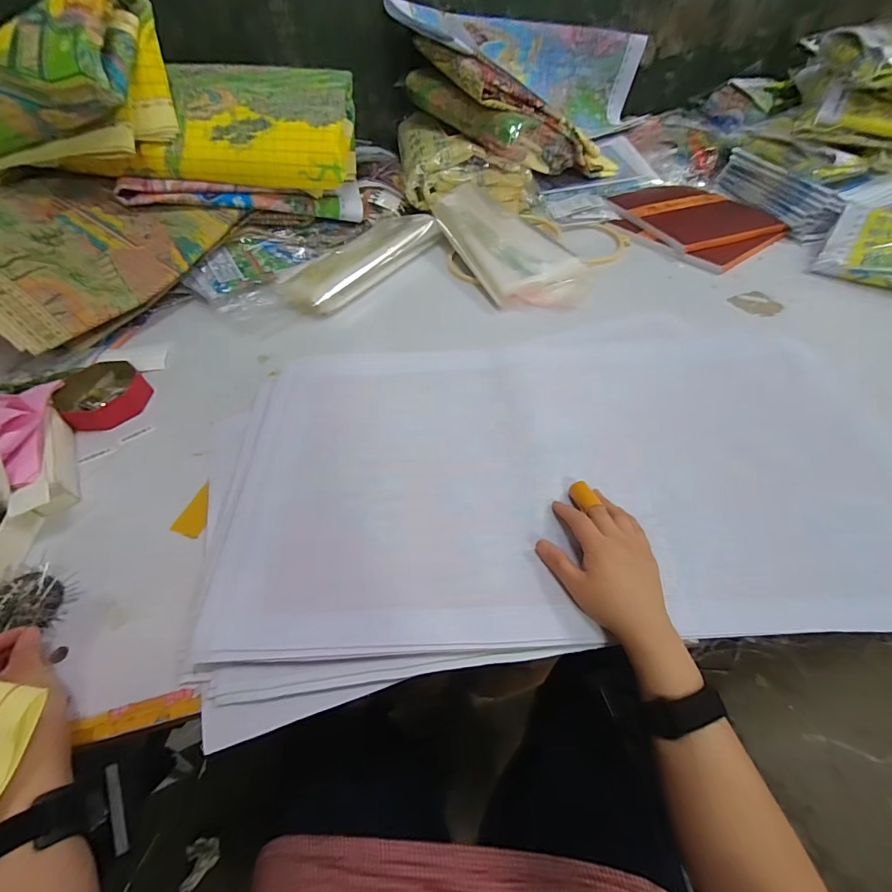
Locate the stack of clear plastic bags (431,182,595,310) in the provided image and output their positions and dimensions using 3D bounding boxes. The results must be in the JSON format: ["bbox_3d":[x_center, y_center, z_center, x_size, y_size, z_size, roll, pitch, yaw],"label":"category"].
[{"bbox_3d":[0.114,-0.398,0.834,0.188,0.035,0.384,-29,64,-12],"label":"stack of clear plastic bags"}]

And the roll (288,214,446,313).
[{"bbox_3d":[-0.167,-0.380,0.857,0.149,0.052,0.343,25,54,23],"label":"roll"}]

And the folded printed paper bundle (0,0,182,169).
[{"bbox_3d":[-0.768,-0.577,0.687,0.570,0.217,0.196,-9,49,-5],"label":"folded printed paper bundle"}]

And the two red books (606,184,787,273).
[{"bbox_3d":[0.539,-0.499,0.919,0.277,0.043,0.325,-29,53,-21],"label":"two red books"}]

